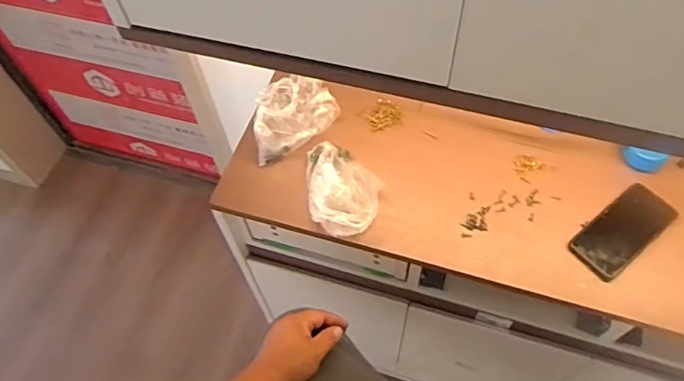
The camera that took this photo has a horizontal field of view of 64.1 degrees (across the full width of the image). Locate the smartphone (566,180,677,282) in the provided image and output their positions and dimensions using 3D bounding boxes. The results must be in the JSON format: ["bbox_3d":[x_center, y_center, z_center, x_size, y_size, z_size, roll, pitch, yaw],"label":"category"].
[{"bbox_3d":[0.418,0.058,0.812,0.165,0.013,0.079,-36,64,-16],"label":"smartphone"}]

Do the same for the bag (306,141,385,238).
[{"bbox_3d":[0.001,-0.012,0.888,0.117,0.043,0.171,-8,59,-1],"label":"bag"}]

